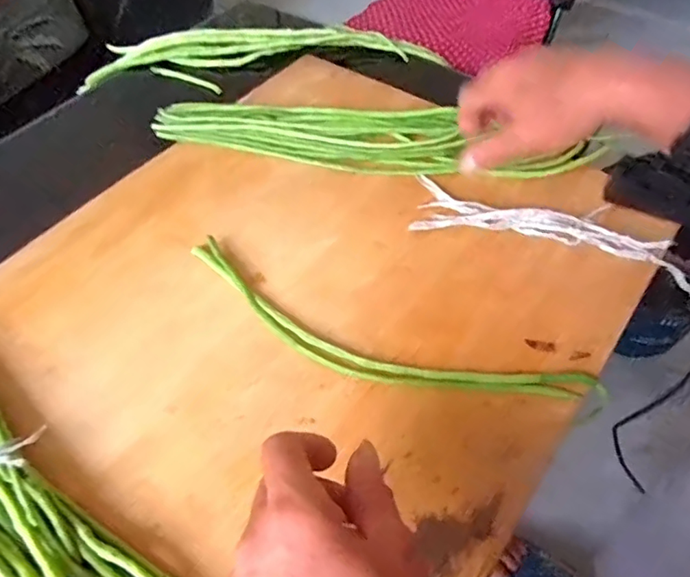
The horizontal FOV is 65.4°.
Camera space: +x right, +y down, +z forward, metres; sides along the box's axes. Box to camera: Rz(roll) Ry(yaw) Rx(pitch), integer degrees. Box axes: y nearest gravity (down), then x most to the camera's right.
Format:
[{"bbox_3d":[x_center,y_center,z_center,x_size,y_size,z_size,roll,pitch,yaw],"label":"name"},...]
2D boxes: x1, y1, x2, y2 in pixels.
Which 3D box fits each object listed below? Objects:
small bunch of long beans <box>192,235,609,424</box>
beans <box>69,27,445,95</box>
[{"bbox_3d":[0.020,0.041,0.448,0.366,0.023,0.071,21,56,13],"label":"small bunch of long beans"},{"bbox_3d":[-0.118,-0.320,0.754,0.490,0.054,0.103,0,53,3],"label":"beans"}]

